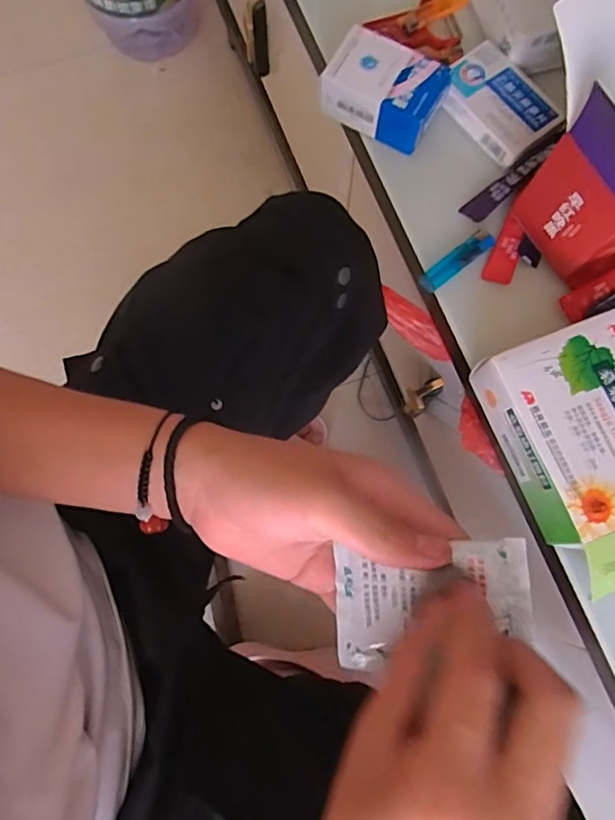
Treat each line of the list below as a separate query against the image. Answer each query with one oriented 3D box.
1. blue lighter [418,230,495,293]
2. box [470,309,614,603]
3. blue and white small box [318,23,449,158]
[{"bbox_3d":[0.137,-0.136,0.515,0.077,0.011,0.019,-36,80,-8],"label":"blue lighter"},{"bbox_3d":[0.224,0.033,0.435,0.120,0.044,0.194,-21,78,-5],"label":"box"},{"bbox_3d":[0.072,-0.299,0.525,0.106,0.045,0.070,26,78,5],"label":"blue and white small box"}]

